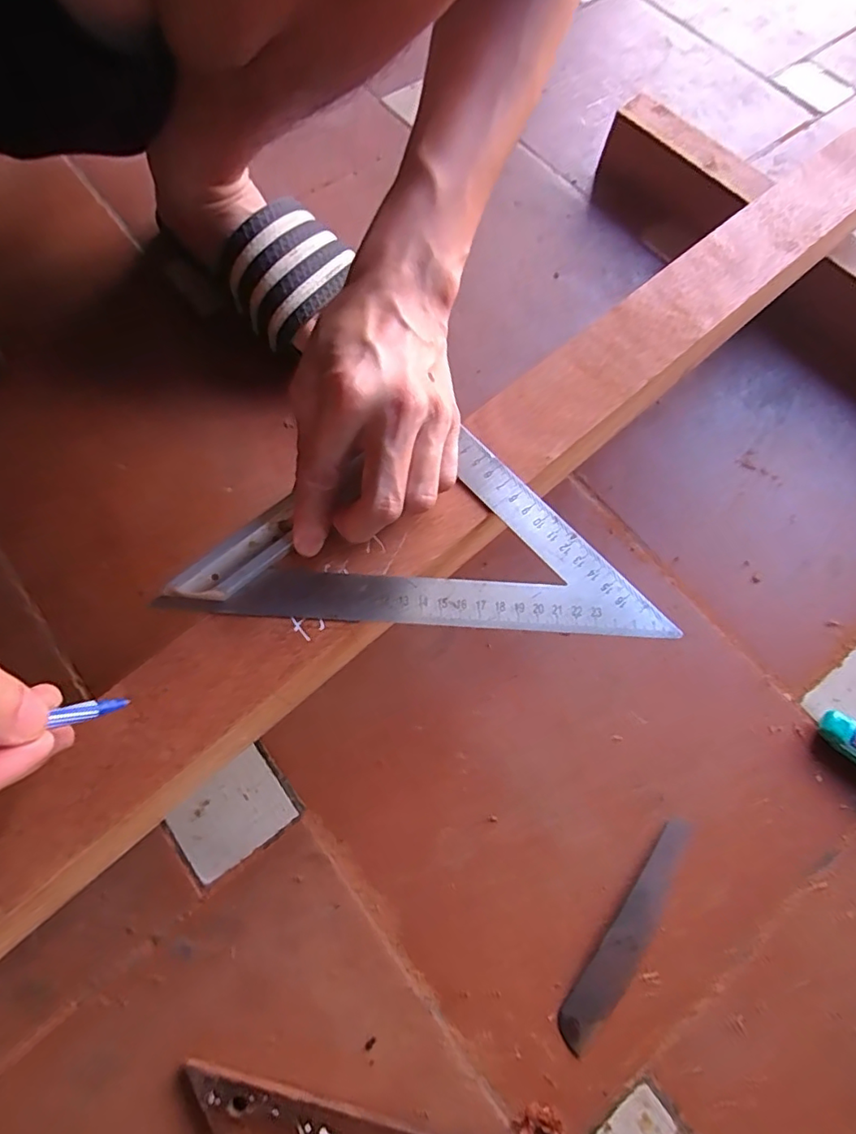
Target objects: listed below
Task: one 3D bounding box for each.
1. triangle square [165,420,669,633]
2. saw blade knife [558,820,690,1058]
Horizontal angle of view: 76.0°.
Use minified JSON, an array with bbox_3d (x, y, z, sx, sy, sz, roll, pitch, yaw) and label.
[{"bbox_3d":[-0.007,-0.016,0.294,0.245,0.009,0.108,-1,70,-3],"label":"triangle square"},{"bbox_3d":[0.121,0.217,0.327,0.023,0.005,0.138,37,73,11],"label":"saw blade knife"}]

